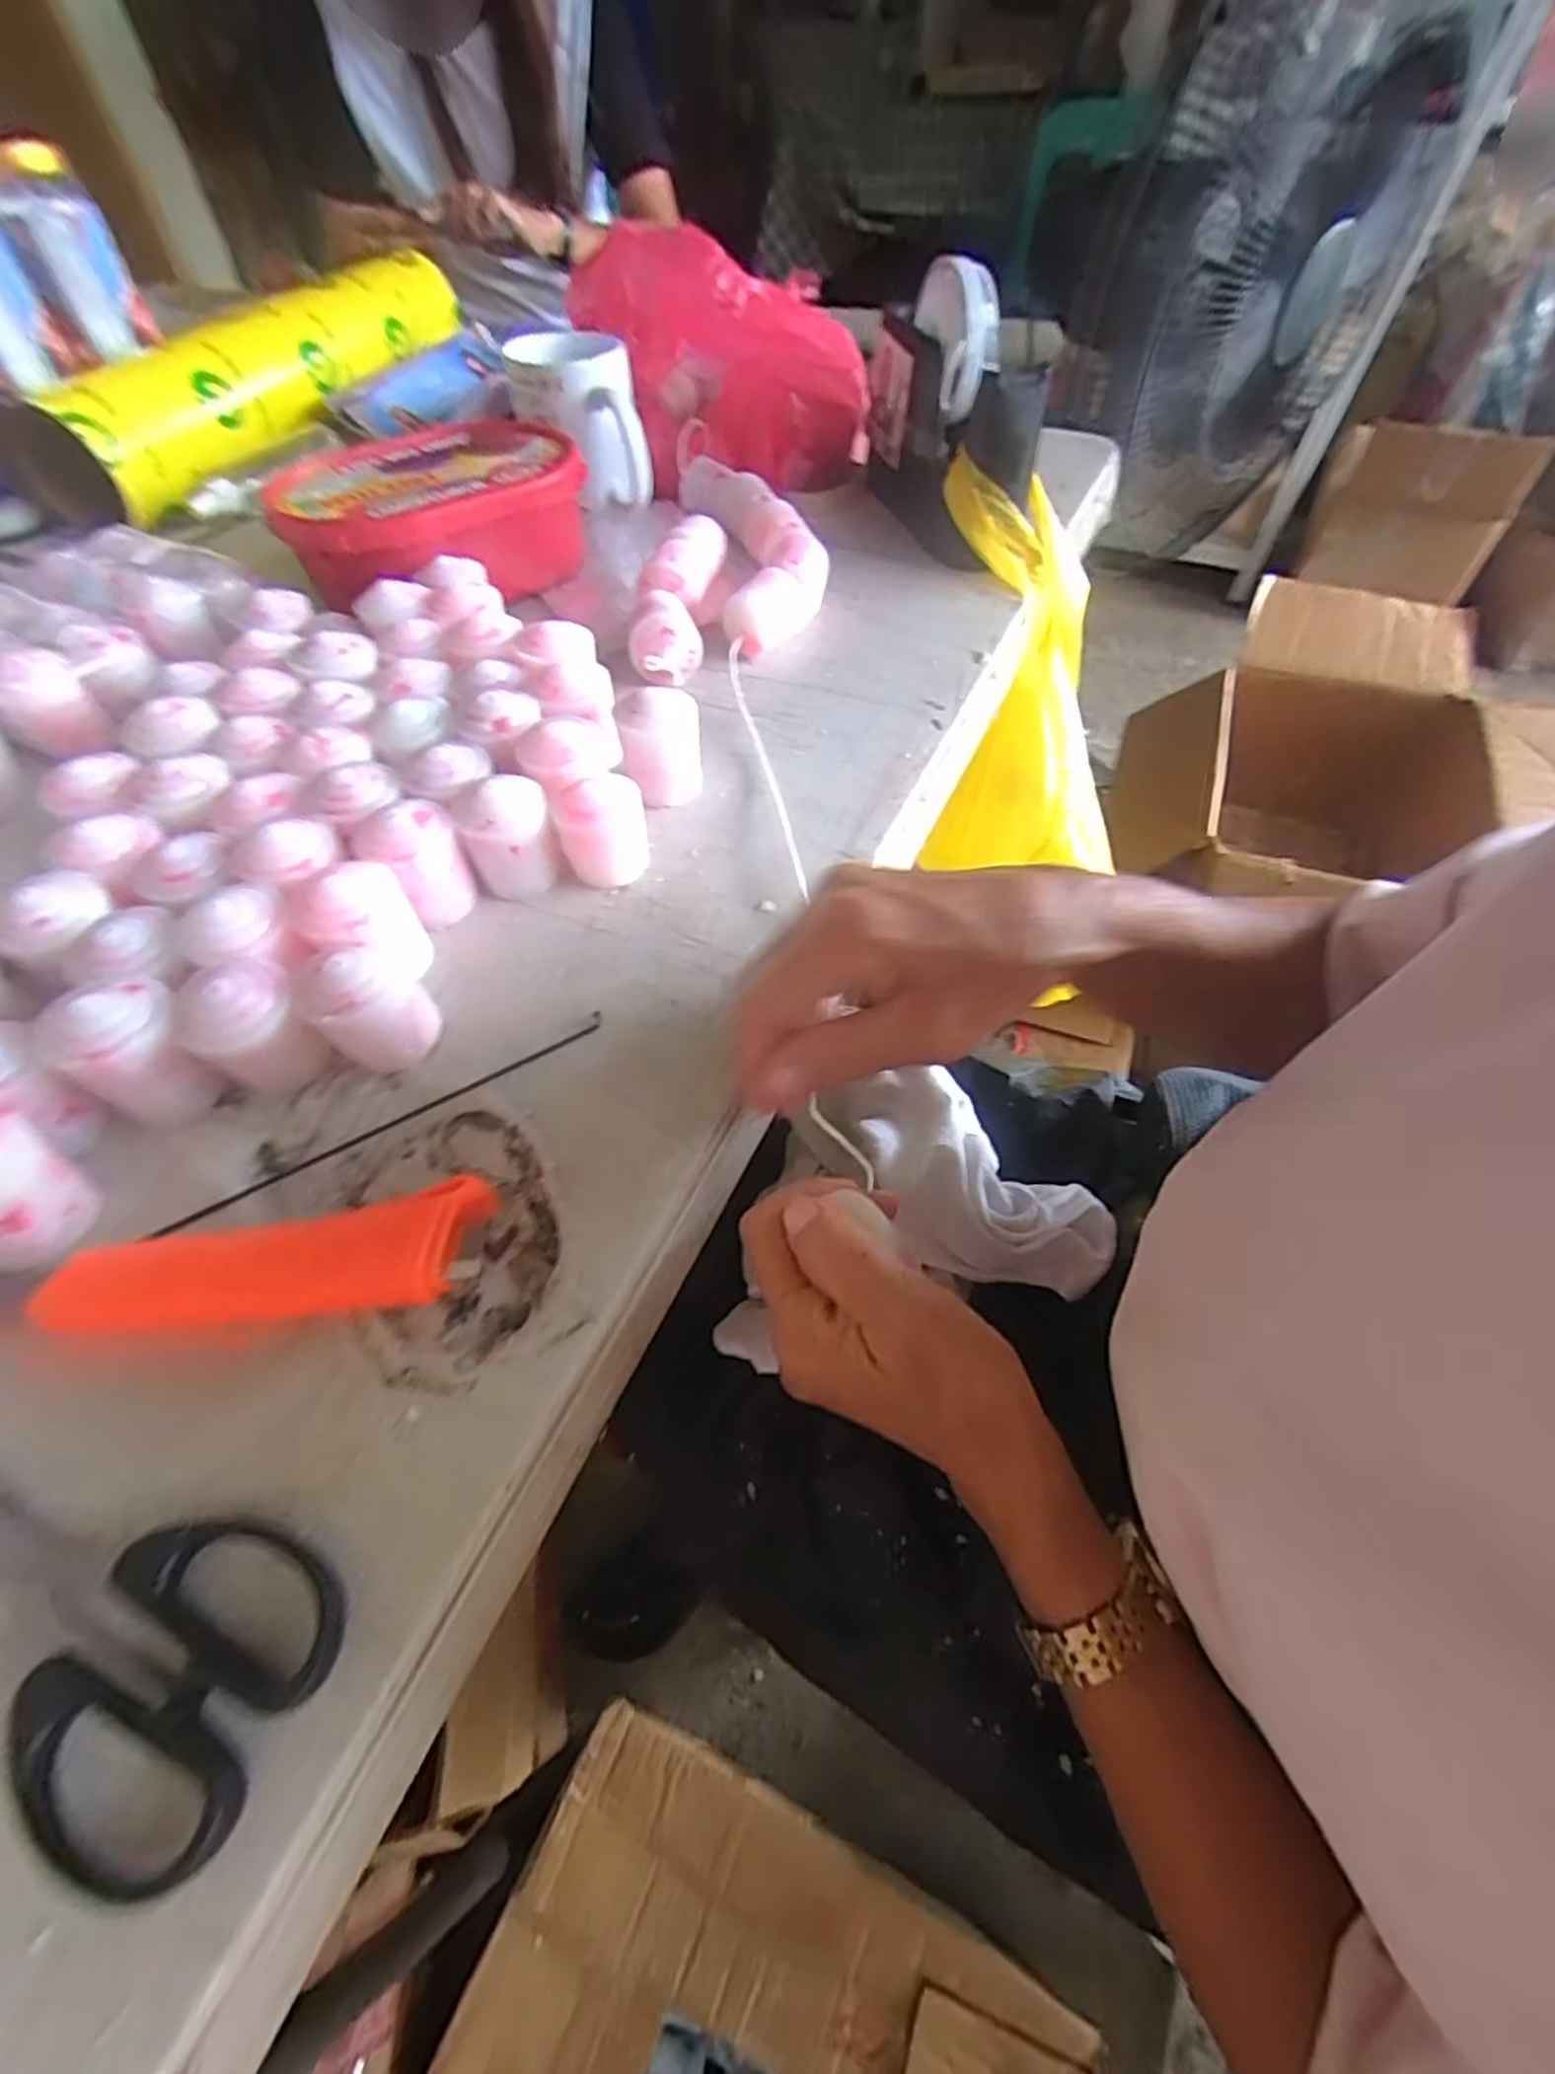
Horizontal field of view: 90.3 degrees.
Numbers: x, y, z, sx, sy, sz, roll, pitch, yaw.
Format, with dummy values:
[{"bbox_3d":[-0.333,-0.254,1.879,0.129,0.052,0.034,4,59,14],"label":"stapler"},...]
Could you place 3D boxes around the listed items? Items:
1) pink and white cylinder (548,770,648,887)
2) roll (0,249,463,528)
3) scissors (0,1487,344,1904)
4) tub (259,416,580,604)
[{"bbox_3d":[-0.076,-0.091,0.338,0.037,0.042,0.034,-15,55,-10],"label":"pink and white cylinder"},{"bbox_3d":[-0.412,-0.586,0.671,0.068,0.070,0.498,17,57,11],"label":"roll"},{"bbox_3d":[-0.198,0.141,0.197,0.171,0.010,0.065,15,55,12],"label":"scissors"},{"bbox_3d":[-0.217,-0.330,0.494,0.185,0.062,0.132,-38,62,-24],"label":"tub"}]

